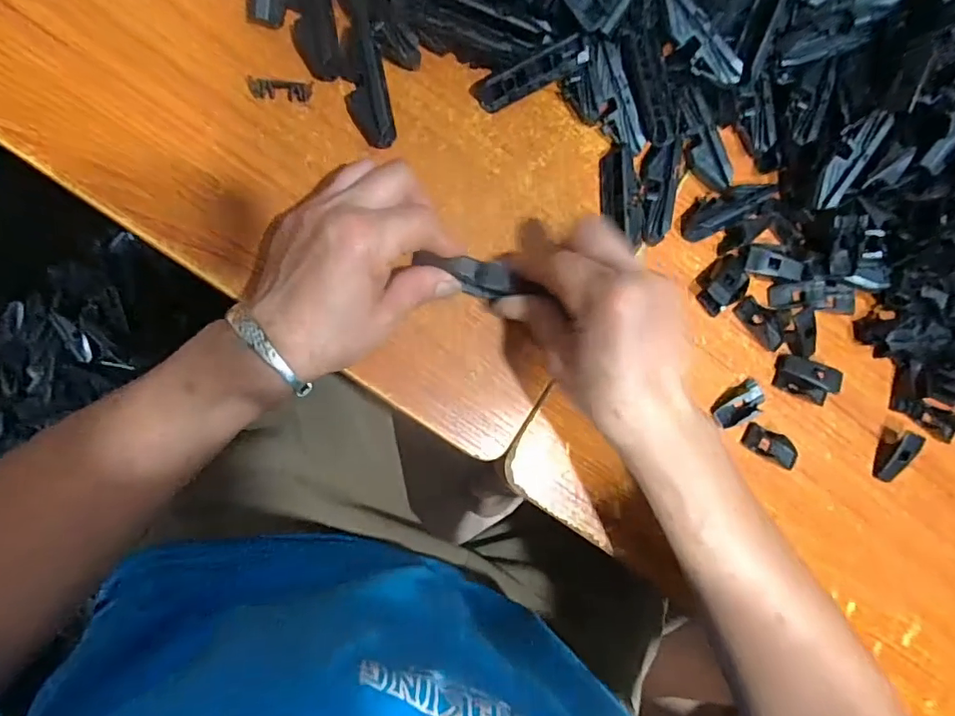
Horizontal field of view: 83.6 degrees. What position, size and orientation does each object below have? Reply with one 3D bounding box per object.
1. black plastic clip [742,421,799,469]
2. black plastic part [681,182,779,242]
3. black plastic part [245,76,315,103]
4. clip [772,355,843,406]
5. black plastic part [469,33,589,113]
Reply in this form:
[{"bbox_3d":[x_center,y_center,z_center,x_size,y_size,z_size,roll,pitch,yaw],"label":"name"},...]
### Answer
[{"bbox_3d":[0.205,0.062,0.373,0.044,0.006,0.020,25,81,-10],"label":"black plastic clip"},{"bbox_3d":[0.177,-0.106,0.363,0.080,0.014,0.022,-30,92,-13],"label":"black plastic part"},{"bbox_3d":[-0.119,-0.162,0.322,0.037,0.004,0.012,-2,86,-13],"label":"black plastic part"},{"bbox_3d":[0.231,0.016,0.374,0.040,0.014,0.026,16,82,-11],"label":"clip"},{"bbox_3d":[0.034,-0.182,0.342,0.076,0.018,0.019,-24,95,4],"label":"black plastic part"}]

